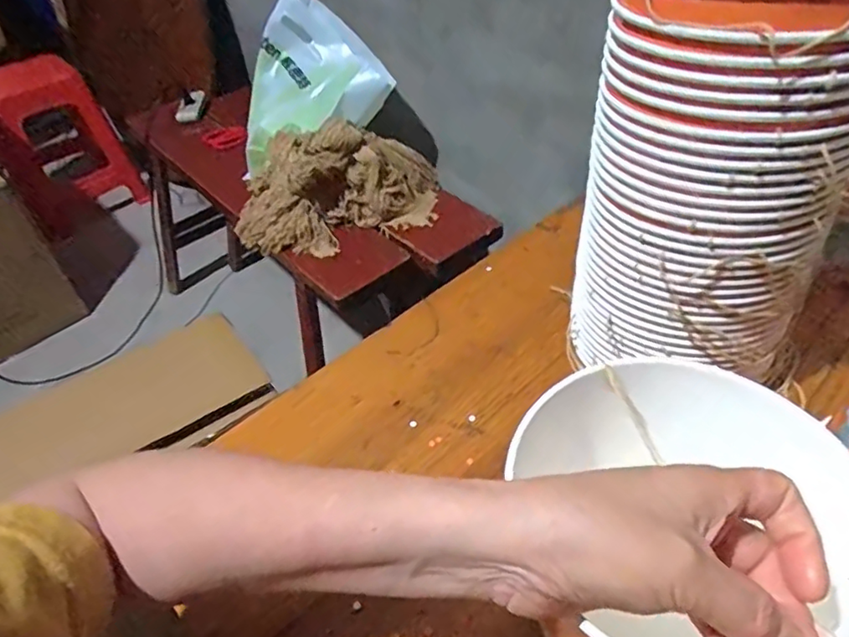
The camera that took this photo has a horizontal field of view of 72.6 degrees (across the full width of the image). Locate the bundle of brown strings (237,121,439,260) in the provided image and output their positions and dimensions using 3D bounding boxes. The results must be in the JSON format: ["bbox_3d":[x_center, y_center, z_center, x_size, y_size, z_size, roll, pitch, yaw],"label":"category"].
[{"bbox_3d":[-0.159,-0.240,1.041,0.380,0.185,0.144,-15,44,-10],"label":"bundle of brown strings"}]

